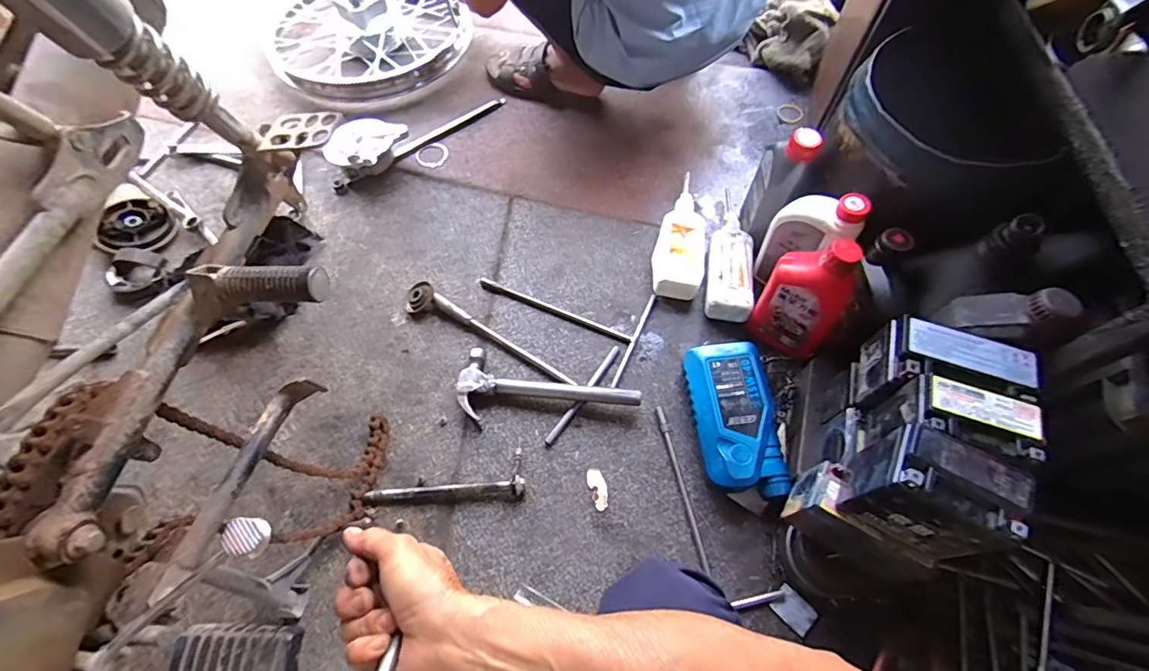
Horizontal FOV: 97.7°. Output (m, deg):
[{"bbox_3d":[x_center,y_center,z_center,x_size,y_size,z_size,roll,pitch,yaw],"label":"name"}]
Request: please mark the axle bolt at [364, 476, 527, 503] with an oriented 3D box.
[{"bbox_3d":[-0.184,0.222,0.718,0.225,0.028,0.021,-2,62,-2],"label":"axle bolt"}]

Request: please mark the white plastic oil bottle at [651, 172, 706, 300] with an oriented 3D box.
[{"bbox_3d":[0.197,-0.188,0.912,0.089,0.050,0.276,11,63,5],"label":"white plastic oil bottle"}]

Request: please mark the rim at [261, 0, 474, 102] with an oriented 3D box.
[{"bbox_3d":[-0.498,-0.748,1.169,0.450,0.106,0.481,-39,70,-19],"label":"rim"}]

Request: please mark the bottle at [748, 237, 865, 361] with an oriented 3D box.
[{"bbox_3d":[0.338,-0.053,0.734,0.117,0.224,0.057,36,67,16],"label":"bottle"}]

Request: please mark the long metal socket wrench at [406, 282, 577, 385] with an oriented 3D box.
[{"bbox_3d":[-0.148,-0.001,0.826,0.331,0.032,0.047,29,65,14],"label":"long metal socket wrench"}]

